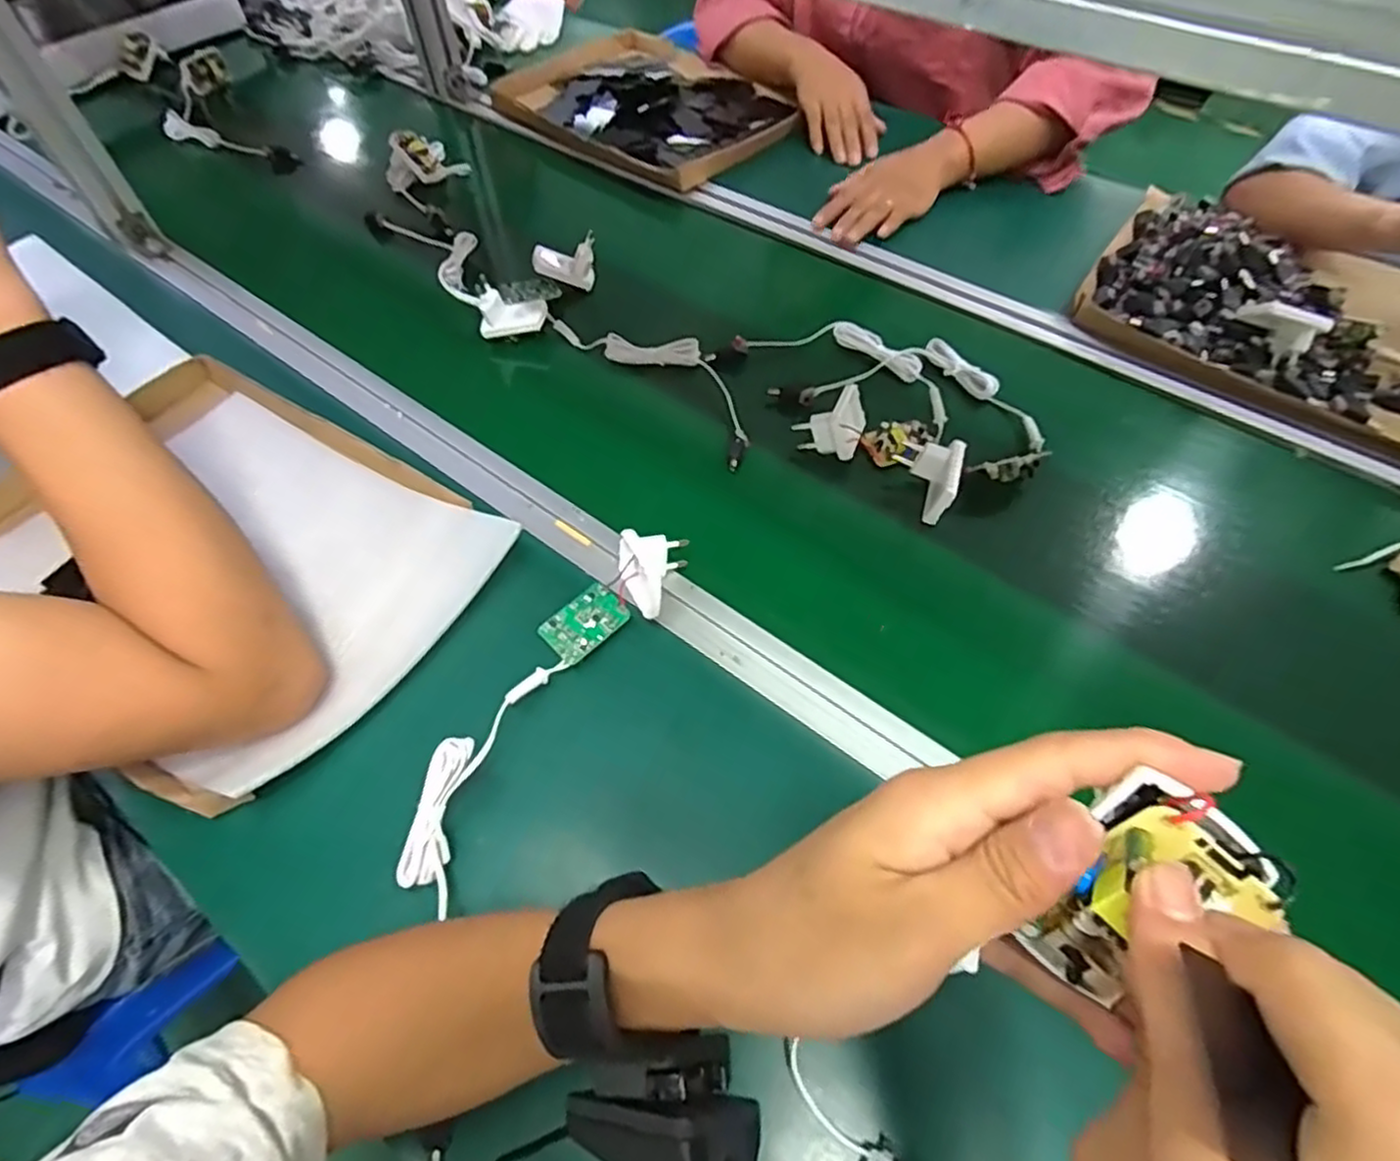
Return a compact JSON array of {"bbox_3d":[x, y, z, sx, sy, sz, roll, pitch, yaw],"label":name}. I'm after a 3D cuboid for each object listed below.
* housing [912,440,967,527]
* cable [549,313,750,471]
[{"bbox_3d":[0.176,-0.073,0.531,0.033,0.045,0.058,16,57,13],"label":"housing"},{"bbox_3d":[-0.028,-0.184,0.626,0.076,0.028,0.246,-37,62,-21],"label":"cable"}]

